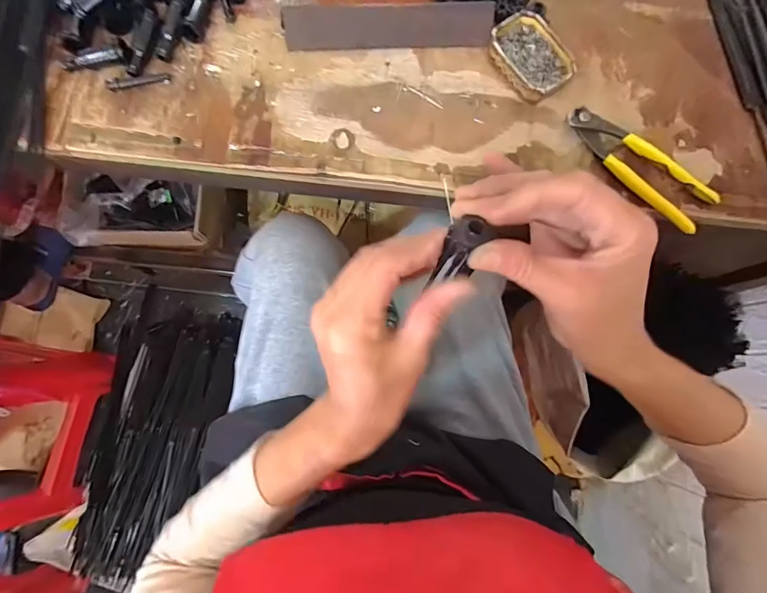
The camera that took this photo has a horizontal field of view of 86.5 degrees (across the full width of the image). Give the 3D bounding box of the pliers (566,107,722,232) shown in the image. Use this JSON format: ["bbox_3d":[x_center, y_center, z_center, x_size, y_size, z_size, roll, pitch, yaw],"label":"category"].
[{"bbox_3d":[0.252,-0.130,0.409,0.162,0.018,0.049,38,81,7],"label":"pliers"}]

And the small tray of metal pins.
[{"bbox_3d":[0.153,-0.251,0.427,0.062,0.021,0.090,-39,82,-7],"label":"small tray of metal pins"}]

